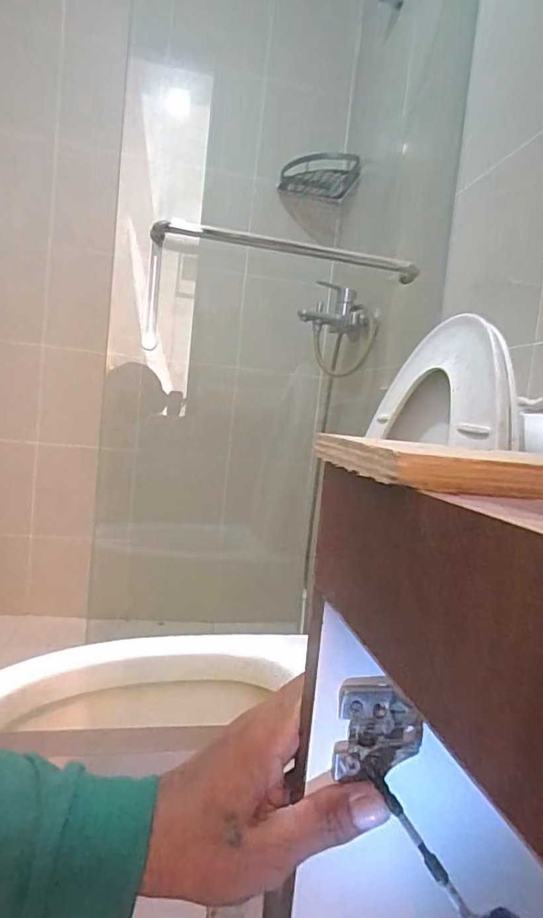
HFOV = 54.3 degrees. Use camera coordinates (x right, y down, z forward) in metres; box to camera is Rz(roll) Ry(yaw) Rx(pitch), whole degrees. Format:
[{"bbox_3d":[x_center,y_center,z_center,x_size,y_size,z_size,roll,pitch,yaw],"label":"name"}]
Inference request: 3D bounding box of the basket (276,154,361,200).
[{"bbox_3d":[0.143,-0.863,1.618,0.243,0.049,0.213,6,5,0],"label":"basket"}]

